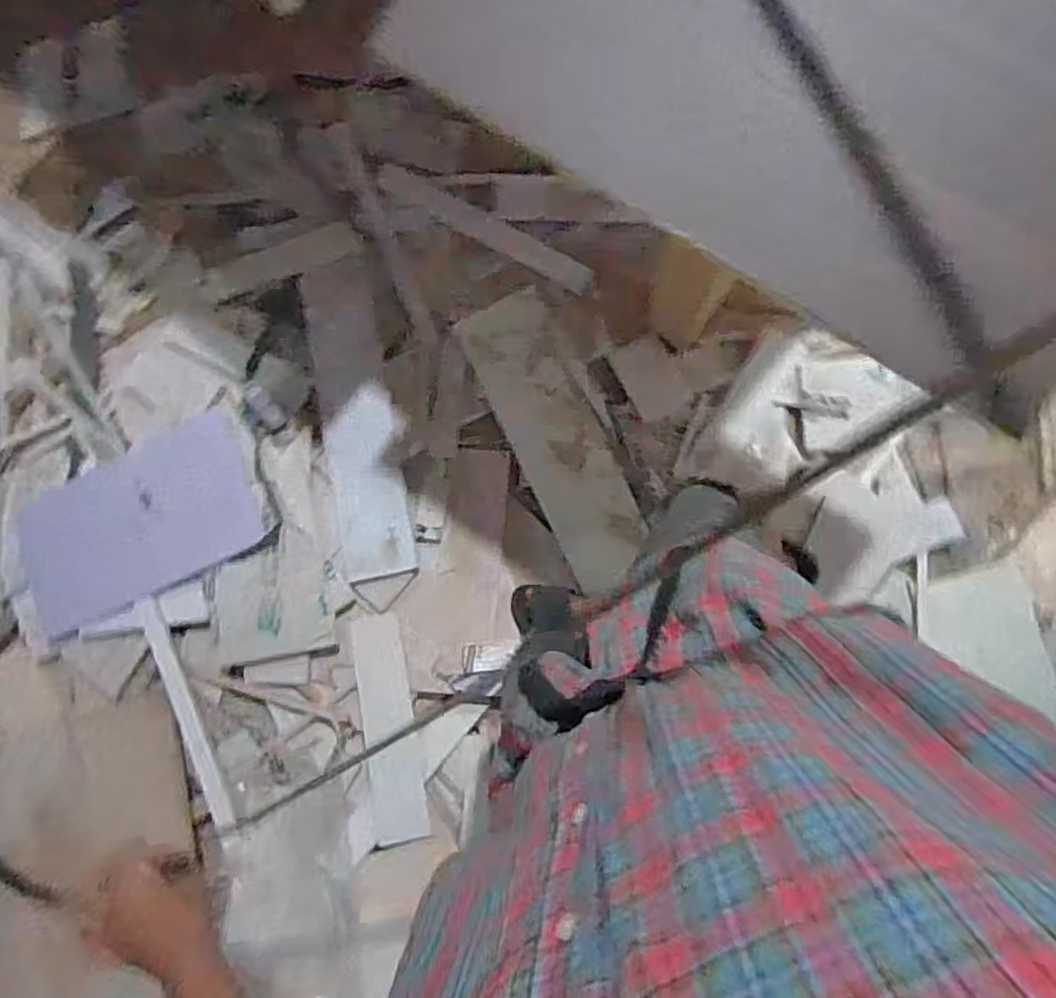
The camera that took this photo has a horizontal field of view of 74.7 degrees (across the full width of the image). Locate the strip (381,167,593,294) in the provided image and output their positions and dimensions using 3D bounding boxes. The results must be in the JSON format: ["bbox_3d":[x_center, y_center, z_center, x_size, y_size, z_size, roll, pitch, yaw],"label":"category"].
[{"bbox_3d":[-0.089,-0.562,1.441,0.485,0.025,0.051,30,94,4],"label":"strip"}]

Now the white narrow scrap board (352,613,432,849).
[{"bbox_3d":[-0.279,0.459,1.401,0.106,0.023,0.440,-6,79,-17],"label":"white narrow scrap board"}]

